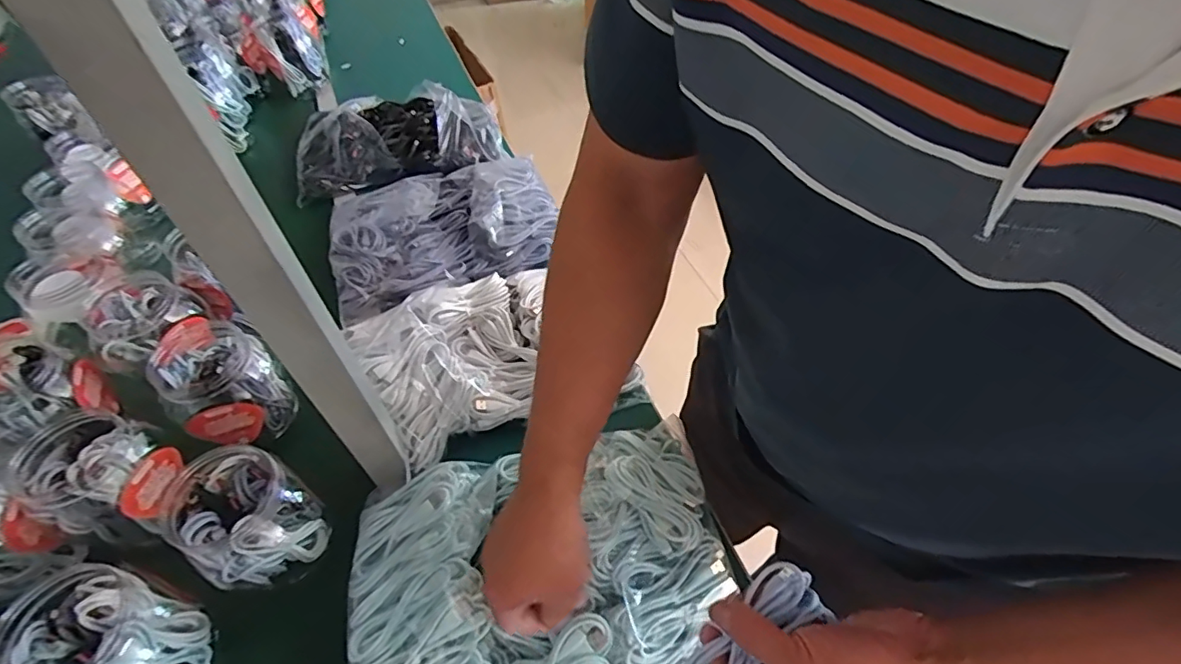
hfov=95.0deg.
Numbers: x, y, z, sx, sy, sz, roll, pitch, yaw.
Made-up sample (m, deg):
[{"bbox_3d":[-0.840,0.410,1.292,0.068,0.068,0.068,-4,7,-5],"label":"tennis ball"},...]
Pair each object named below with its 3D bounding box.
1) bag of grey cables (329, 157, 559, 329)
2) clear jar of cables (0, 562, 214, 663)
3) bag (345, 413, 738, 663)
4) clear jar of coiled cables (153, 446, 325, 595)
[{"bbox_3d":[-0.230,-0.169,0.846,0.337,0.076,0.240,-16,52,-10],"label":"bag of grey cables"},{"bbox_3d":[-0.400,0.261,0.452,0.096,0.121,0.095,20,55,18],"label":"clear jar of cables"},{"bbox_3d":[-0.049,0.220,0.513,0.344,0.058,0.256,-8,51,-4],"label":"bag"},{"bbox_3d":[-0.317,0.181,0.516,0.091,0.127,0.096,-1,51,1],"label":"clear jar of coiled cables"}]

